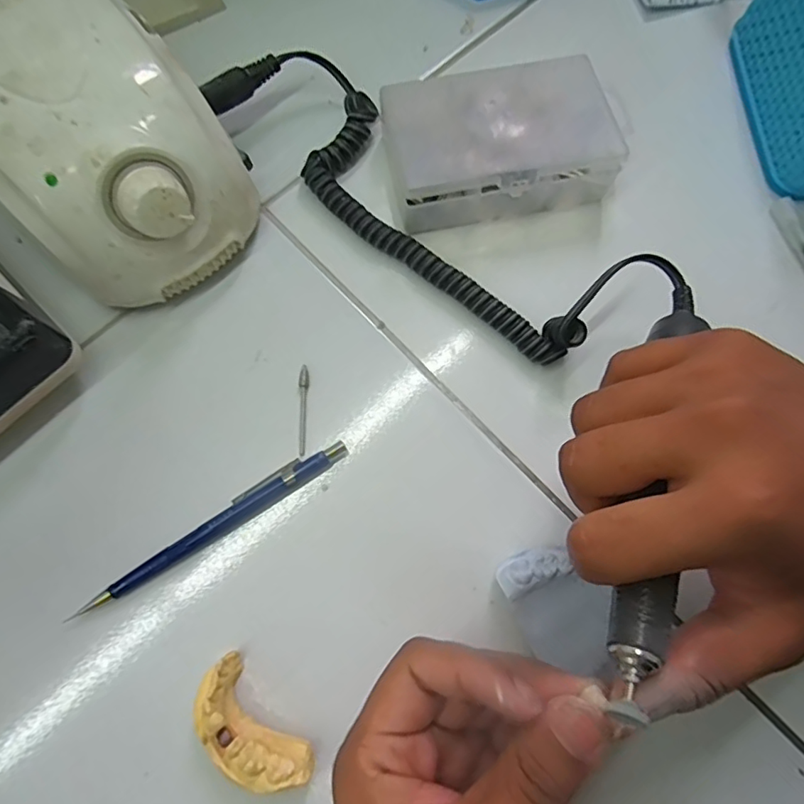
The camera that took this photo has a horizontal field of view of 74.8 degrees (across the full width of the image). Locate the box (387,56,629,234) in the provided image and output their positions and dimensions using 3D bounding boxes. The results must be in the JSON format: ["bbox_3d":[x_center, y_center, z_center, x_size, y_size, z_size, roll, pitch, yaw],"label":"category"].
[{"bbox_3d":[0.050,-0.139,0.282,0.116,0.036,0.073,-11,77,-4],"label":"box"}]

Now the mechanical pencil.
[{"bbox_3d":[-0.085,0.057,0.245,0.133,0.010,0.012,-32,79,-8],"label":"mechanical pencil"}]

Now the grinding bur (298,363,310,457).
[{"bbox_3d":[-0.050,0.004,0.263,0.005,0.005,0.045,2,77,-1],"label":"grinding bur"}]

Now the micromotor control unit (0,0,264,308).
[{"bbox_3d":[-0.141,-0.121,0.251,0.097,0.083,0.132,-41,81,-10],"label":"micromotor control unit"}]

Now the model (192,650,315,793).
[{"bbox_3d":[-0.063,0.135,0.216,0.026,0.021,0.056,-44,81,-10],"label":"model"}]

